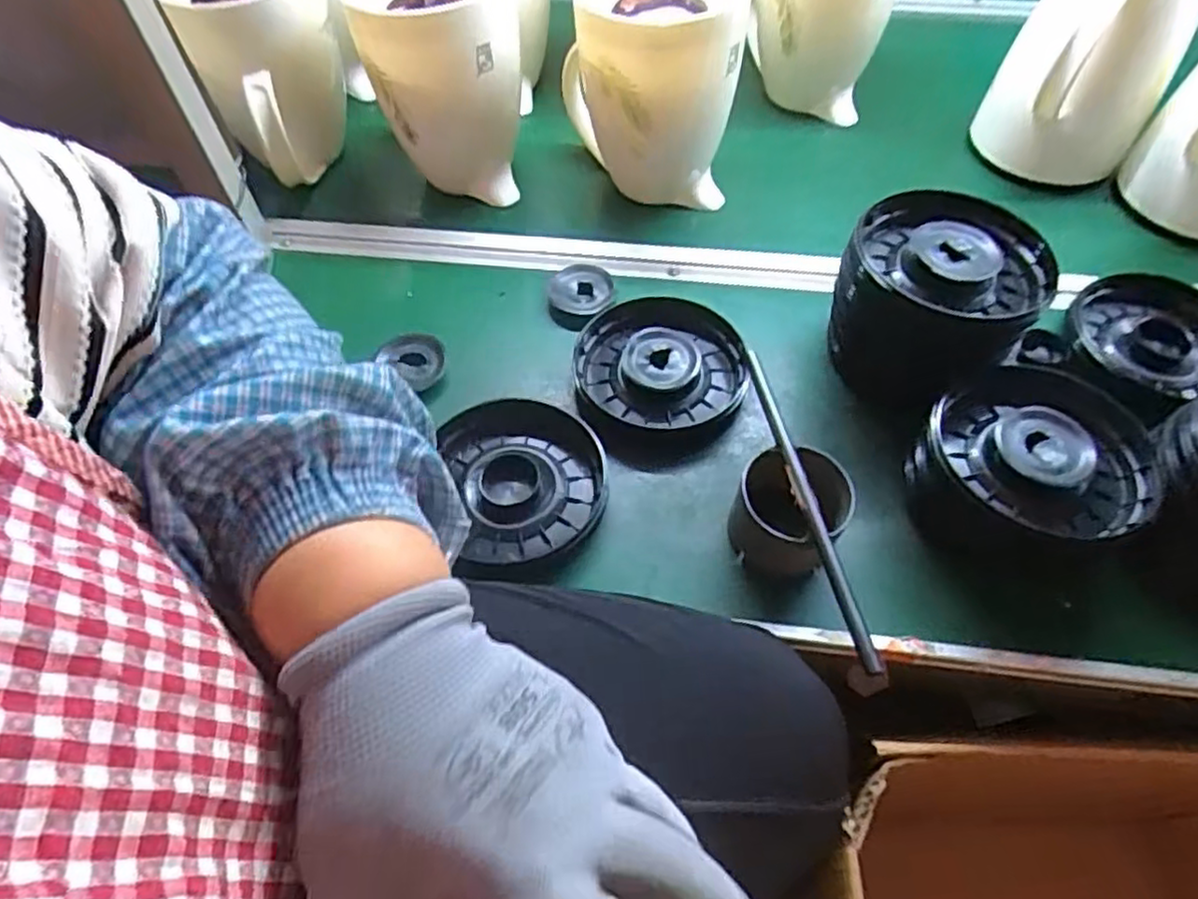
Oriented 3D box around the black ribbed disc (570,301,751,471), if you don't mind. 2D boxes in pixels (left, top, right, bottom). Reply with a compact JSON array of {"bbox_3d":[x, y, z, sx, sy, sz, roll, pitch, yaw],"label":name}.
[{"bbox_3d":[0.051,-0.059,0.563,0.137,0.033,0.144,0,55,0],"label":"black ribbed disc"}]

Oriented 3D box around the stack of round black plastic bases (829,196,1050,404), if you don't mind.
[{"bbox_3d":[0.251,-0.107,0.536,0.141,0.112,0.128,25,58,17],"label":"stack of round black plastic bases"}]

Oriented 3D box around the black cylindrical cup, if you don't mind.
[{"bbox_3d":[0.131,0.041,0.482,0.071,0.063,0.071,0,55,0],"label":"black cylindrical cup"}]

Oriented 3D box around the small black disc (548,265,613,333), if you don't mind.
[{"bbox_3d":[-0.017,-0.132,0.615,0.057,0.019,0.071,2,55,2],"label":"small black disc"}]

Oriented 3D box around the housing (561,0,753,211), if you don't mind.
[{"bbox_3d":[0.048,-0.318,0.630,0.147,0.188,0.141,12,56,9],"label":"housing"}]

